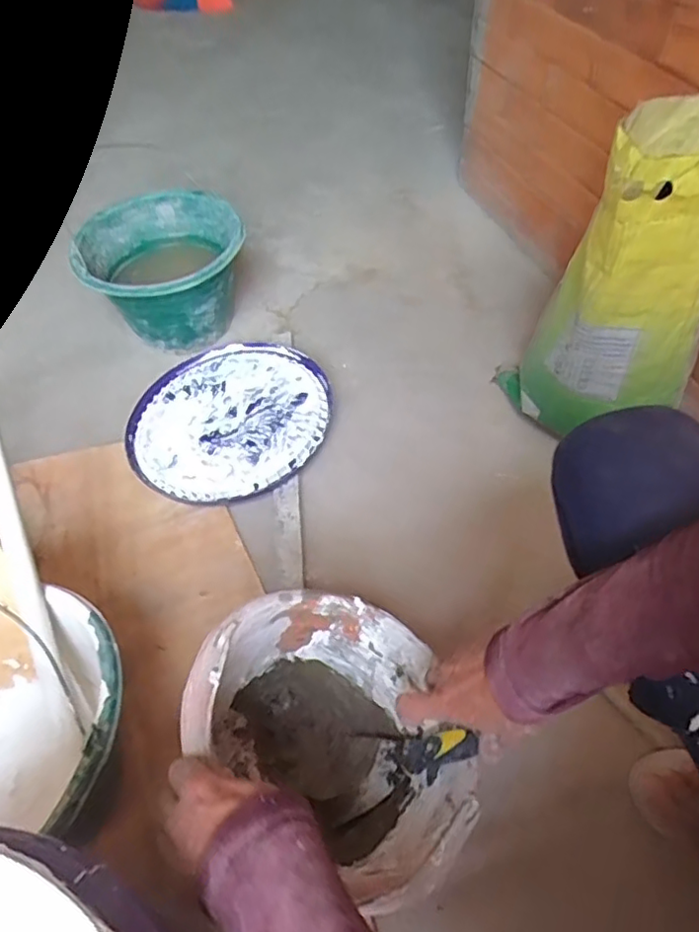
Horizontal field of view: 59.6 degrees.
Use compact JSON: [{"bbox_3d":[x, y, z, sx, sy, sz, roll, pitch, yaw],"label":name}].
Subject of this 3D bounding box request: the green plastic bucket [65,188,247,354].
[{"bbox_3d":[-0.281,-0.292,0.953,0.231,0.170,0.224,-1,50,1],"label":"green plastic bucket"}]

